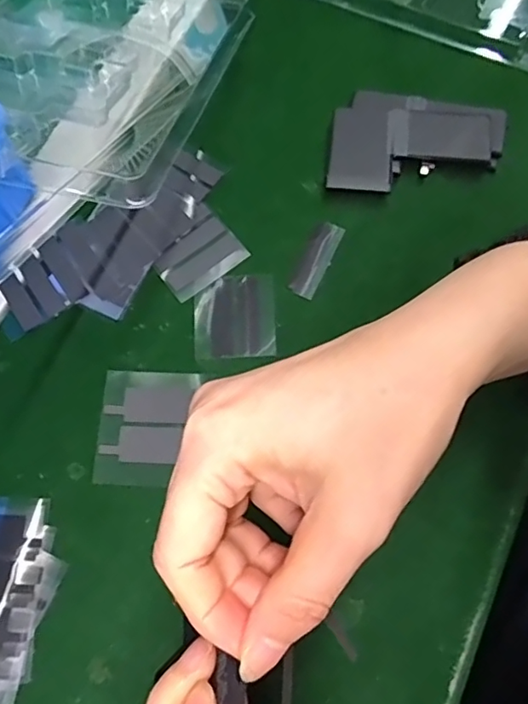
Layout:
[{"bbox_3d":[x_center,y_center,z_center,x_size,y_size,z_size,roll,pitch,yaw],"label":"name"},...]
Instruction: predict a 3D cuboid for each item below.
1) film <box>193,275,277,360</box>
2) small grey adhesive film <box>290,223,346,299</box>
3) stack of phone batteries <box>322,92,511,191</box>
[{"bbox_3d":[-0.017,-0.020,0.316,0.045,0.004,0.048,-3,71,1],"label":"film"},{"bbox_3d":[0.031,-0.055,0.326,0.016,0.004,0.048,24,74,10],"label":"small grey adhesive film"},{"bbox_3d":[0.095,-0.125,0.343,0.104,0.014,0.072,9,72,5],"label":"stack of phone batteries"}]

